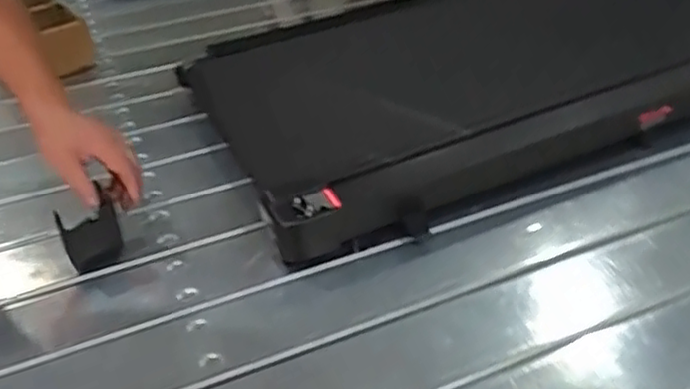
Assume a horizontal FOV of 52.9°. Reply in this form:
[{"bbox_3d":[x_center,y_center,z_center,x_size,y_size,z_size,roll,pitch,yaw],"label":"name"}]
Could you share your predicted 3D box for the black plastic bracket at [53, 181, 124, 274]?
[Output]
[{"bbox_3d":[-0.286,0.036,0.770,0.058,0.081,0.076,-19,38,-22],"label":"black plastic bracket"}]

